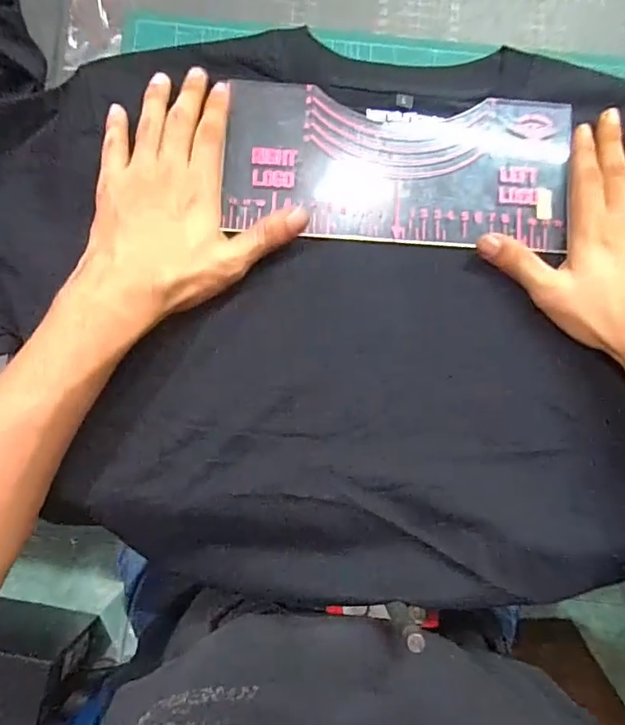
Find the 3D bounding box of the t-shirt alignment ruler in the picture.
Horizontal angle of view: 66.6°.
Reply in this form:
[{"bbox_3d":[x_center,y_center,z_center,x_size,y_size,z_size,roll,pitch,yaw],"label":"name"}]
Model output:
[{"bbox_3d":[0.064,-0.144,0.351,0.247,0.006,0.112,3,84,-3],"label":"t-shirt alignment ruler"}]

